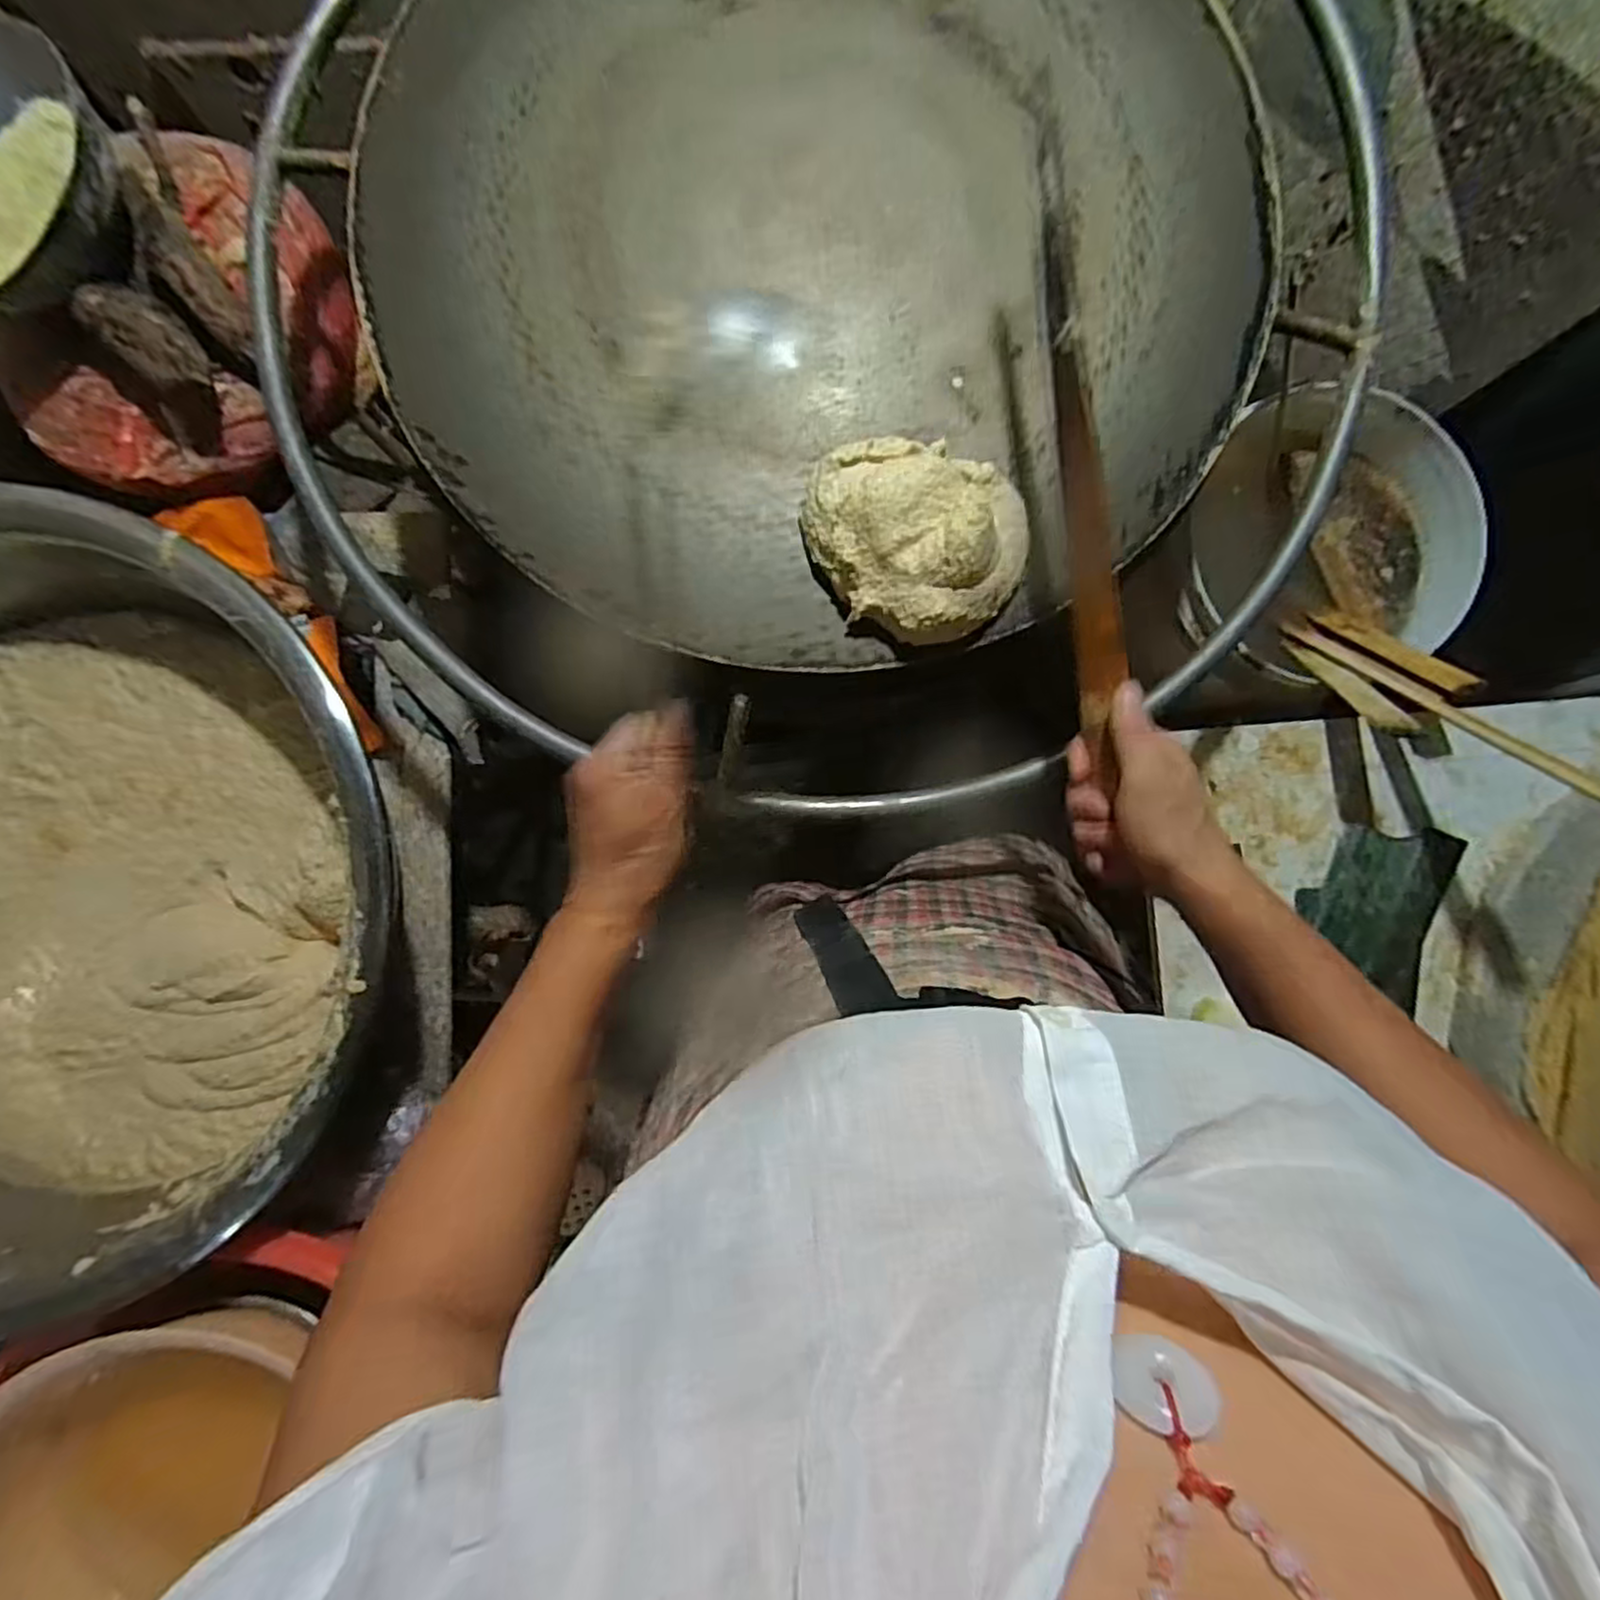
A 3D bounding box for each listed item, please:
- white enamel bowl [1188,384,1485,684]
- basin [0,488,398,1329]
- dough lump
[{"bbox_3d":[0.515,-0.248,0.724,0.235,0.086,0.274,10,87,1],"label":"white enamel bowl"},{"bbox_3d":[-0.601,0.086,0.592,0.577,0.143,0.588,0,87,0],"label":"basin"},{"bbox_3d":[0.074,-0.172,0.476,0.143,0.052,0.119,10,87,1],"label":"dough lump"}]

